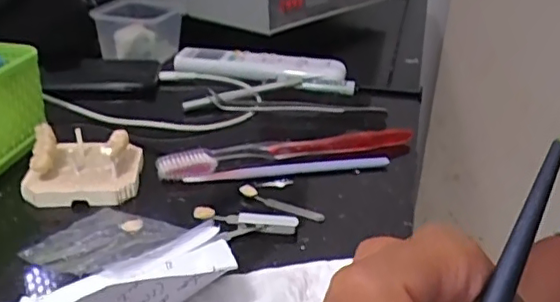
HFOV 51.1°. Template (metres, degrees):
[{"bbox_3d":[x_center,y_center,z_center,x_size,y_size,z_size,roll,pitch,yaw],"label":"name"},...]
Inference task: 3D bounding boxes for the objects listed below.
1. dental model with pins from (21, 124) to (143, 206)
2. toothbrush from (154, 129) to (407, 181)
[{"bbox_3d":[-0.120,0.005,0.364,0.063,0.033,0.061,2,25,-1],"label":"dental model with pins"},{"bbox_3d":[0.009,-0.001,0.414,0.189,0.015,0.019,-8,27,-20],"label":"toothbrush"}]

